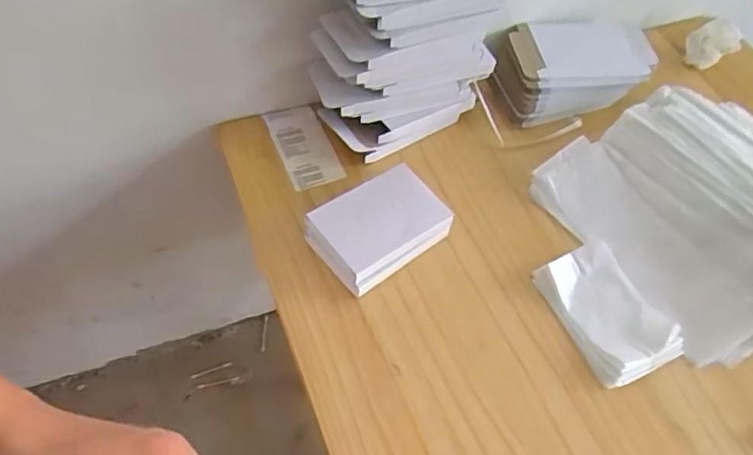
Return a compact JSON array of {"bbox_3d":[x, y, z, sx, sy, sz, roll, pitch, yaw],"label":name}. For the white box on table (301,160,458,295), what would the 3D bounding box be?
[{"bbox_3d":[0.002,0.000,0.575,0.130,0.041,0.090,-32,63,-24],"label":"white box on table"}]

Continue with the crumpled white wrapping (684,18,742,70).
[{"bbox_3d":[0.462,-0.255,0.785,0.076,0.039,0.054,-30,62,-23],"label":"crumpled white wrapping"}]

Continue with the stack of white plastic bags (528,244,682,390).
[{"bbox_3d":[0.225,0.078,0.553,0.090,0.017,0.131,-19,59,-17],"label":"stack of white plastic bags"}]

